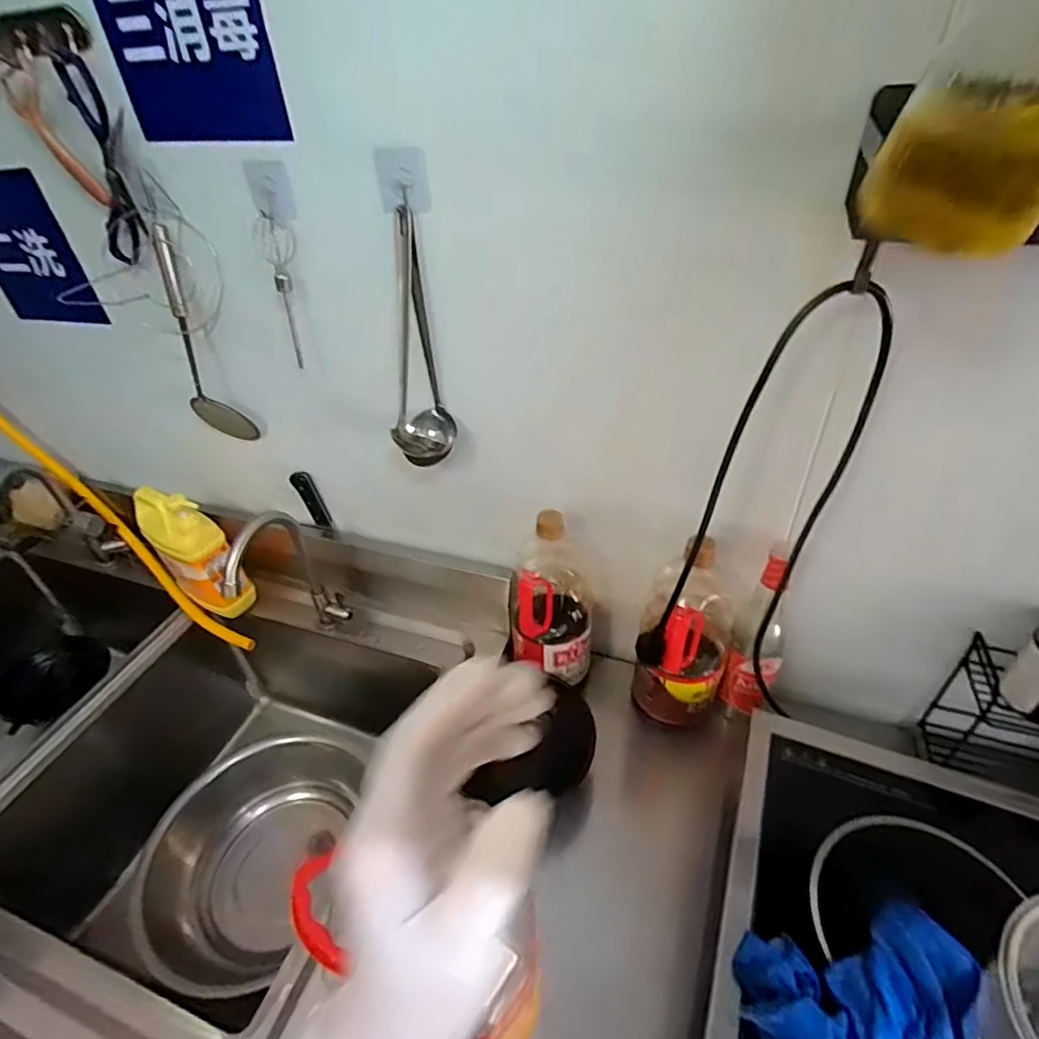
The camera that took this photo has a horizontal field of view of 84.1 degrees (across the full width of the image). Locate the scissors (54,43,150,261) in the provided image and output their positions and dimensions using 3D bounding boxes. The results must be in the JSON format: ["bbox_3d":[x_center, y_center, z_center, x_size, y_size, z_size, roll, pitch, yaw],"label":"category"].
[{"bbox_3d":[-0.481,-0.412,0.682,0.076,0.216,0.016,19,45,6],"label":"scissors"}]

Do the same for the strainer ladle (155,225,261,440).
[{"bbox_3d":[-0.447,-0.237,0.800,0.069,0.292,0.043,-23,43,-23],"label":"strainer ladle"}]

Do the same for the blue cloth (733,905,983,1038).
[{"bbox_3d":[0.280,0.397,0.465,0.183,0.049,0.122,-6,39,-4],"label":"blue cloth"}]

